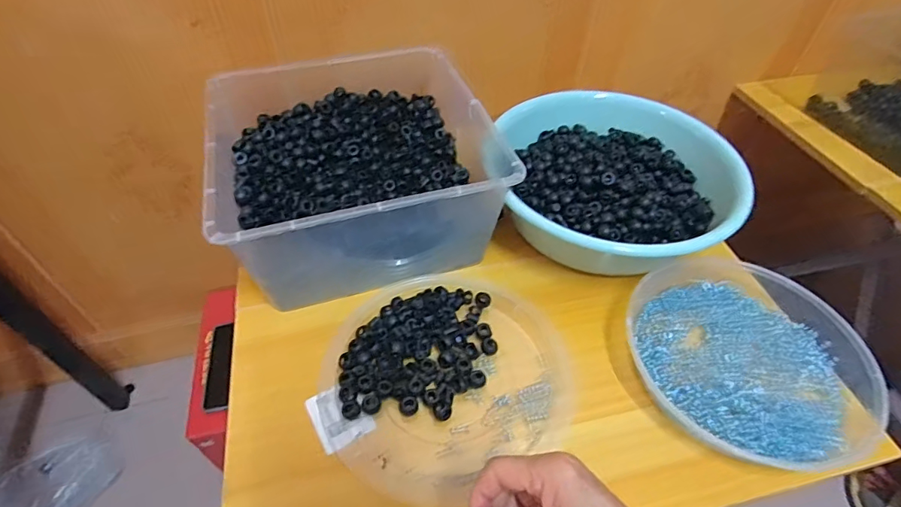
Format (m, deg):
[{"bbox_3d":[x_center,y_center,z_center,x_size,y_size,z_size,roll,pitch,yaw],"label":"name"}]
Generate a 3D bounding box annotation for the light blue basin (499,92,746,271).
[{"bbox_3d":[0.205,-0.087,0.598,0.264,0.101,0.269,1,48,-1],"label":"light blue basin"}]

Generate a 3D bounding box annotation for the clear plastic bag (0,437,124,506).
[{"bbox_3d":[-0.733,0.418,0.851,0.251,0.037,0.163,-19,52,-18],"label":"clear plastic bag"}]

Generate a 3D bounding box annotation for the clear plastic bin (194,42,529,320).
[{"bbox_3d":[-0.115,-0.107,0.580,0.288,0.133,0.308,-14,50,-14],"label":"clear plastic bin"}]

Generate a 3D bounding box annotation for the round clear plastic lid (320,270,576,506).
[{"bbox_3d":[-0.002,0.113,0.474,0.238,0.022,0.216,-21,52,-20],"label":"round clear plastic lid"}]

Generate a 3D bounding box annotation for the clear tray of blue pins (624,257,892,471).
[{"bbox_3d":[0.296,0.091,0.489,0.217,0.035,0.235,2,48,0],"label":"clear tray of blue pins"}]

